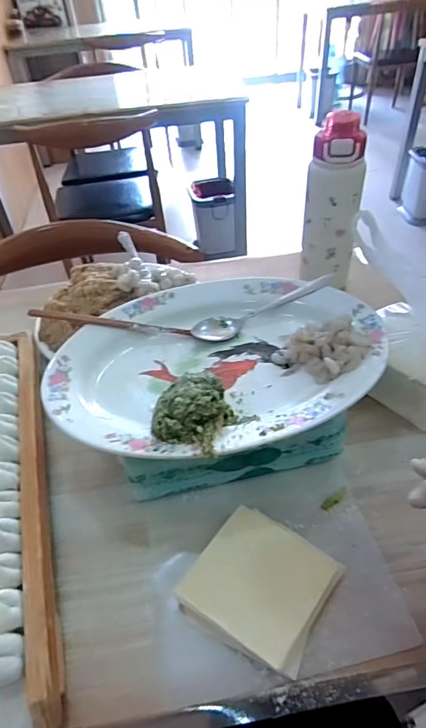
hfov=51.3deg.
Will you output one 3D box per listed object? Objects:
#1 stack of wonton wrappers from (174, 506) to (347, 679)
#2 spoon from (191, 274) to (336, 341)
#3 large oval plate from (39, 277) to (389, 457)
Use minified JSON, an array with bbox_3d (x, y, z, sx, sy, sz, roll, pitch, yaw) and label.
[{"bbox_3d":[0.041,0.188,0.380,0.105,0.024,0.105,24,52,26],"label":"stack of wonton wrappers"},{"bbox_3d":[0.061,-0.065,0.508,0.174,0.028,0.030,-20,47,-14],"label":"spoon"},{"bbox_3d":[0.004,-0.008,0.460,0.342,0.037,0.250,-19,47,-14],"label":"large oval plate"}]

